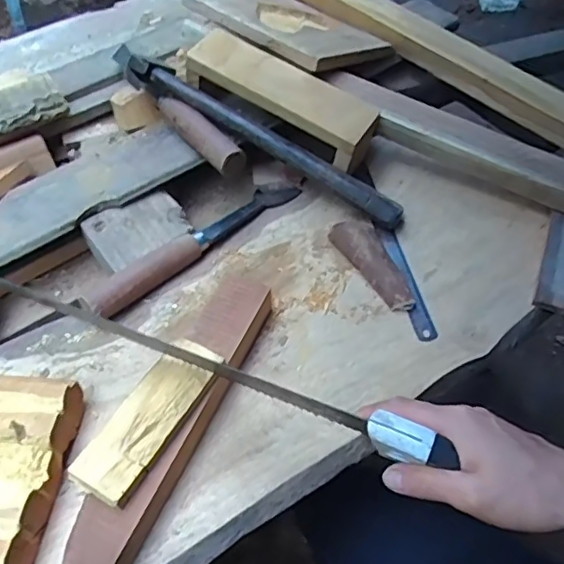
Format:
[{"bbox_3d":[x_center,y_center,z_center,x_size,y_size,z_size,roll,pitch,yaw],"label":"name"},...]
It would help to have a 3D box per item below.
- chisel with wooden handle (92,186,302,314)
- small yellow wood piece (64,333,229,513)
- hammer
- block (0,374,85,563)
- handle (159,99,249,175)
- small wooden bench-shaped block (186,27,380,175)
[{"bbox_3d":[-0.084,-0.045,0.588,0.041,0.041,0.257,38,64,26],"label":"chisel with wooden handle"},{"bbox_3d":[-0.099,0.099,0.434,0.046,0.016,0.132,26,59,20],"label":"small yellow wood piece"},{"bbox_3d":[-0.024,-0.150,0.599,0.339,0.043,0.043,31,60,5],"label":"hammer"},{"bbox_3d":[-0.209,0.143,0.433,0.074,0.043,0.150,4,54,6],"label":"block"},{"bbox_3d":[-0.089,-0.155,0.602,0.029,0.026,0.129,-36,60,-21],"label":"handle"},{"bbox_3d":[0.004,-0.201,0.617,0.210,0.038,0.071,31,60,5],"label":"small wooden bench-shaped block"}]

